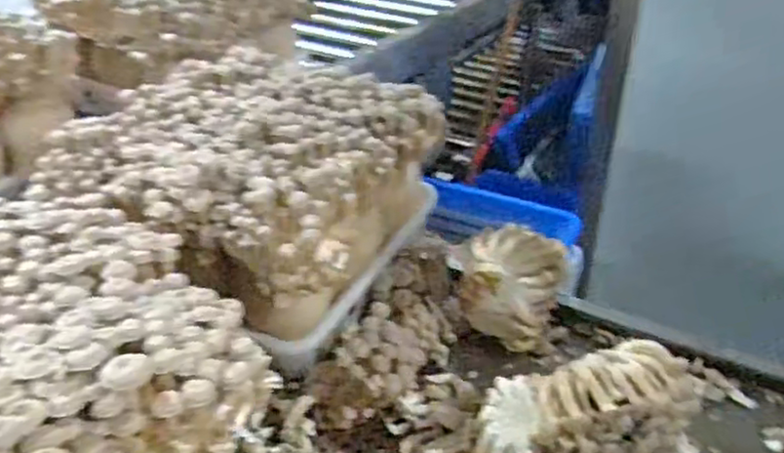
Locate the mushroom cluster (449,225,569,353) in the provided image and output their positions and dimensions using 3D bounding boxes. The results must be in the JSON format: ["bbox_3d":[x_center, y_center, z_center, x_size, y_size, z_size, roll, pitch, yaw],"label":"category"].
[{"bbox_3d":[0.173,0.088,1.029,0.159,0.157,0.099,6,32,9],"label":"mushroom cluster"}]

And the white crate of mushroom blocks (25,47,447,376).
[{"bbox_3d":[-0.213,-0.059,1.089,0.448,0.255,0.448,15,34,22],"label":"white crate of mushroom blocks"}]

